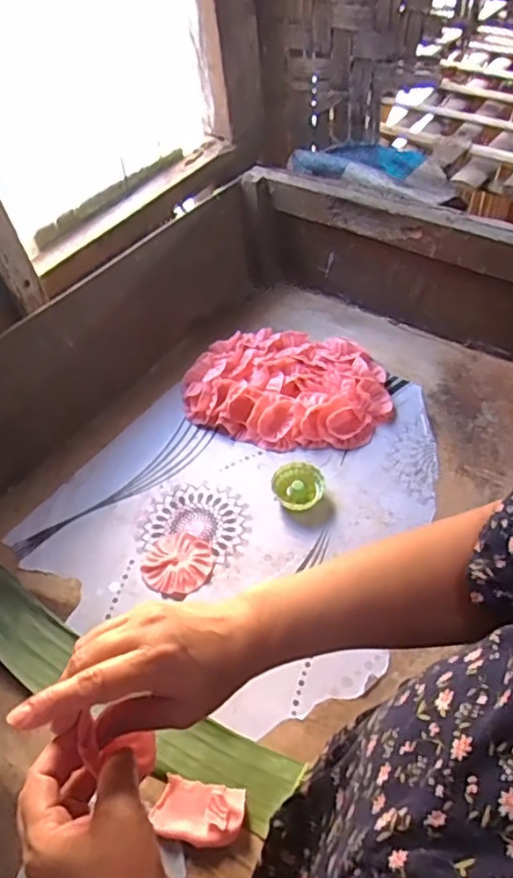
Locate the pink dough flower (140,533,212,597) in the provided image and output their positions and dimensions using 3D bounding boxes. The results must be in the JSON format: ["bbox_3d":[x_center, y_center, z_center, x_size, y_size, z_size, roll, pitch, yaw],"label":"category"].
[{"bbox_3d":[-0.089,0.137,0.676,0.076,0.008,0.072,-3,50,3],"label":"pink dough flower"}]

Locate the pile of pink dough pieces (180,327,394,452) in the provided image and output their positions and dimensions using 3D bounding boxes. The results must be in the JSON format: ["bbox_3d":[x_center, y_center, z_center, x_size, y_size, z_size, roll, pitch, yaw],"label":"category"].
[{"bbox_3d":[0.039,-0.073,0.822,0.276,0.040,0.190,0,50,5],"label":"pile of pink dough pieces"}]

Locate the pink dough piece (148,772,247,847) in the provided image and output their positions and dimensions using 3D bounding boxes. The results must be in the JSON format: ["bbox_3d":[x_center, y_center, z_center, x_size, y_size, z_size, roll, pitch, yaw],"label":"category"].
[{"bbox_3d":[-0.048,0.316,0.515,0.074,0.013,0.045,6,51,11],"label":"pink dough piece"}]

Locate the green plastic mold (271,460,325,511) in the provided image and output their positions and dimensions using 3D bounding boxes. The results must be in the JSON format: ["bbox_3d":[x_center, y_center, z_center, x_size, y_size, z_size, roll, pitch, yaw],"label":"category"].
[{"bbox_3d":[0.049,0.056,0.718,0.059,0.021,0.065,-3,50,3],"label":"green plastic mold"}]

